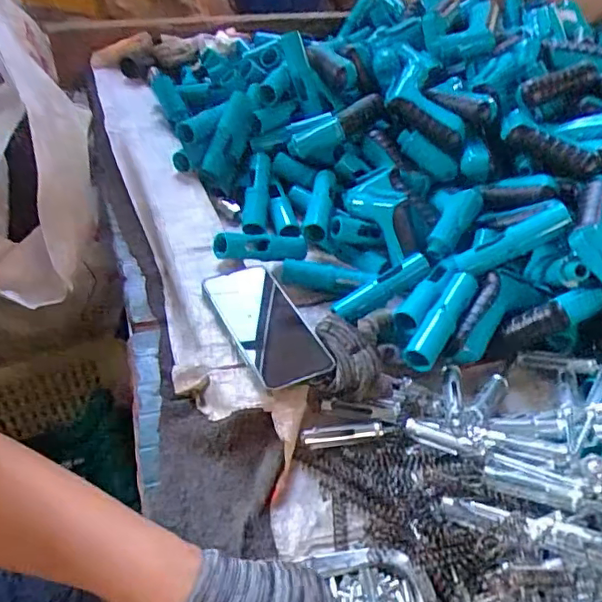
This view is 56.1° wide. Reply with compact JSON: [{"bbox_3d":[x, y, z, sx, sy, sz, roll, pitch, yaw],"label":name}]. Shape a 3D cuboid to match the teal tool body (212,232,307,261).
[{"bbox_3d":[-0.041,-0.062,0.653,0.137,0.032,0.031,-3,39,-46],"label":"teal tool body"}]

